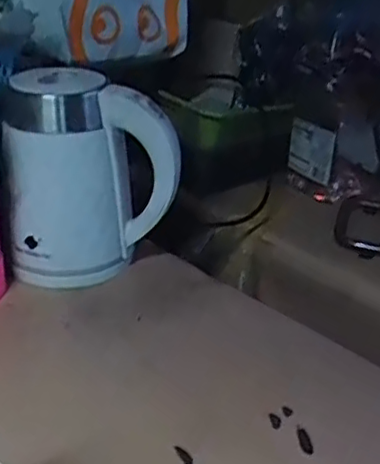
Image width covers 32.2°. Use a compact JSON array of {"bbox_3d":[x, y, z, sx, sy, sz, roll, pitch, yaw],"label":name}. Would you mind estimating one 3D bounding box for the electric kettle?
[{"bbox_3d":[-0.111,-0.064,0.737,0.180,0.229,0.125,-3,16,-9],"label":"electric kettle"}]

